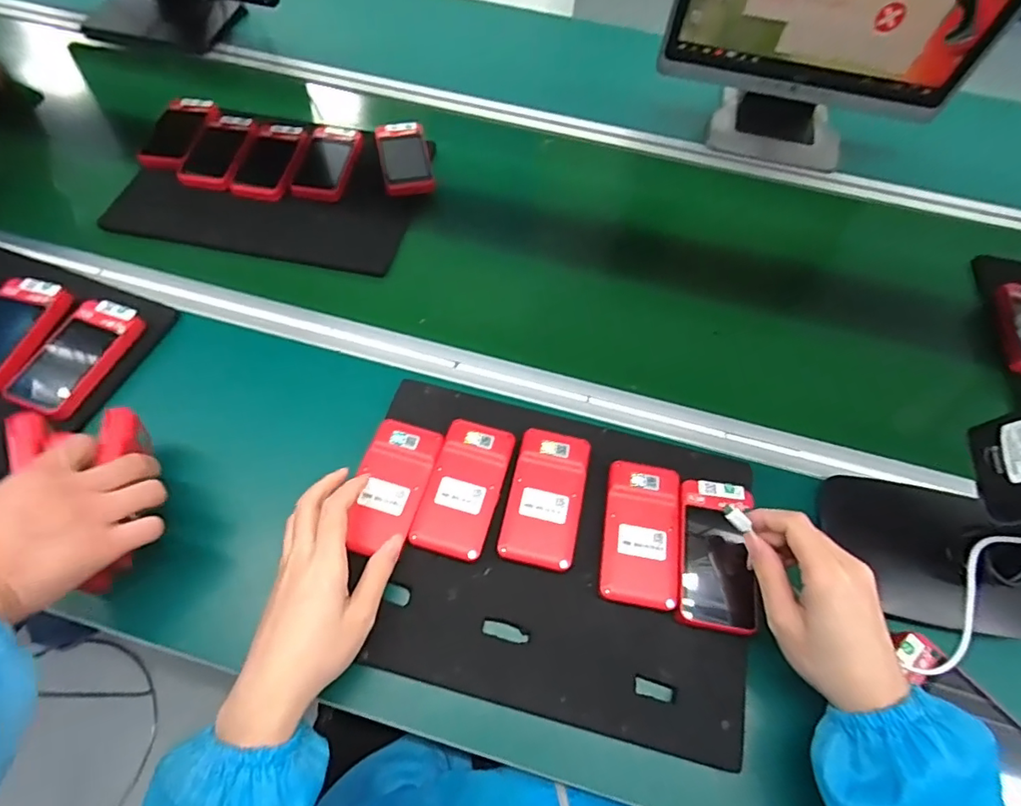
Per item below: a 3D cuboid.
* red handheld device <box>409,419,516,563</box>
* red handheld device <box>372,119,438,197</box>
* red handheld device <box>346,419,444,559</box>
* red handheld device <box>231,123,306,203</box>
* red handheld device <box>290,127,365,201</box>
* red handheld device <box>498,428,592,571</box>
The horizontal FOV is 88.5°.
[{"bbox_3d":[-0.040,0.074,0.461,0.065,0.016,0.120,14,64,5],"label":"red handheld device"},{"bbox_3d":[-0.138,-0.319,0.679,0.063,0.015,0.122,-11,65,-7],"label":"red handheld device"},{"bbox_3d":[-0.104,0.071,0.457,0.062,0.012,0.118,15,64,5],"label":"red handheld device"},{"bbox_3d":[-0.306,-0.312,0.668,0.069,0.015,0.131,2,64,-1],"label":"red handheld device"},{"bbox_3d":[-0.238,-0.309,0.677,0.065,0.014,0.125,7,64,1],"label":"red handheld device"},{"bbox_3d":[0.031,0.081,0.458,0.064,0.013,0.118,11,64,3],"label":"red handheld device"}]

